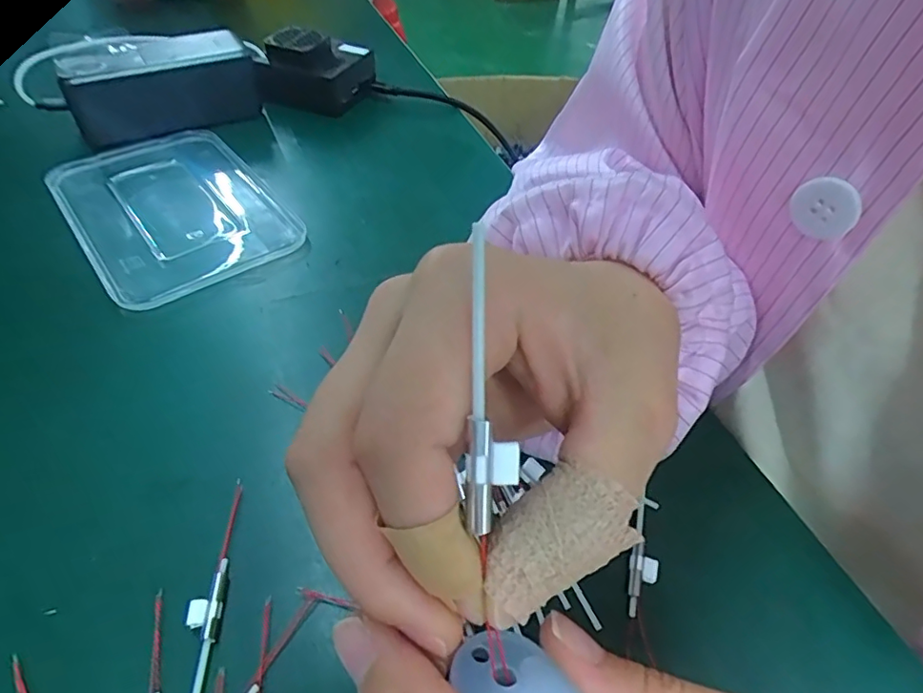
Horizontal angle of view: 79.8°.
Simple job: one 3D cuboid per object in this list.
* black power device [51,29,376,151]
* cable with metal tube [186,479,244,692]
[{"bbox_3d":[-0.180,-0.208,0.434,0.232,0.057,0.063,-18,51,-19],"label":"black power device"},{"bbox_3d":[-0.093,0.091,0.202,0.010,0.004,0.091,-1,47,-5],"label":"cable with metal tube"}]

